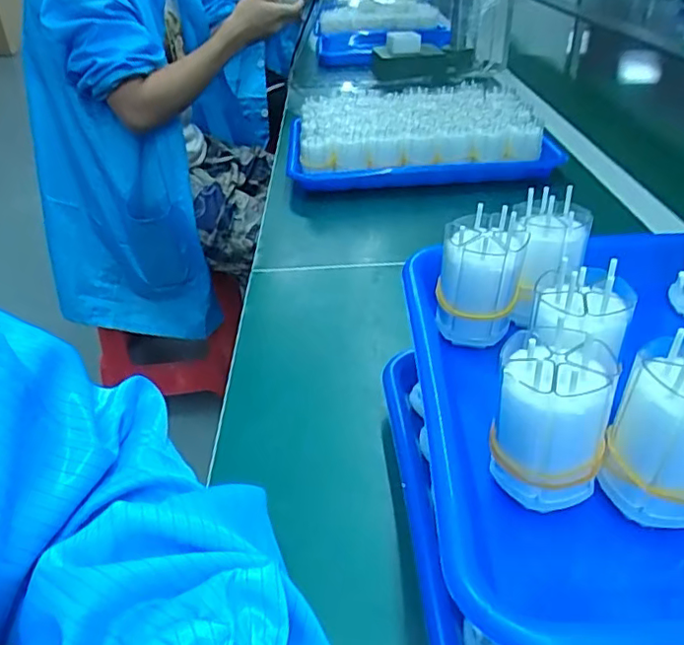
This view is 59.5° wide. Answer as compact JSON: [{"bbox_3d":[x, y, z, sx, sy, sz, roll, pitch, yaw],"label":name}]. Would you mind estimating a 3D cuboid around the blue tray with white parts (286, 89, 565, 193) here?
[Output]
[{"bbox_3d":[0.095,-0.231,0.767,0.312,0.081,0.196,-5,35,-5],"label":"blue tray with white parts"}]

